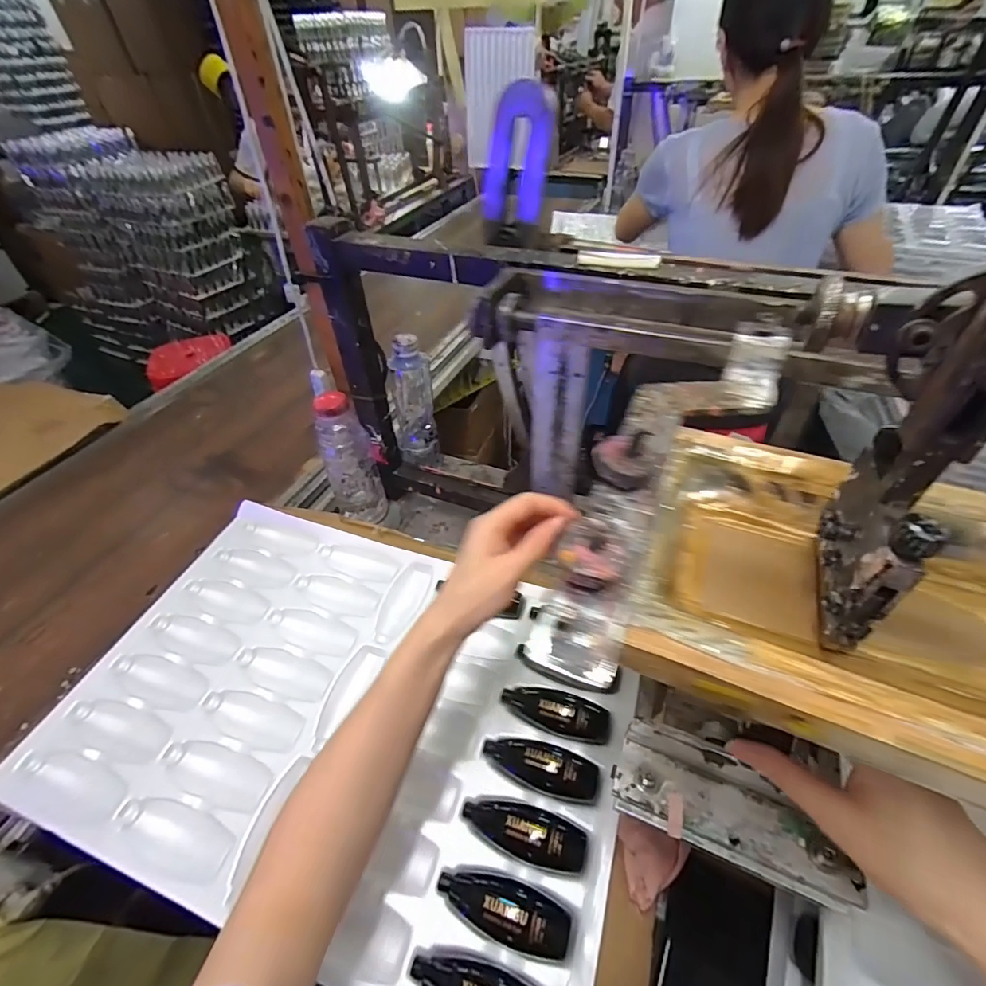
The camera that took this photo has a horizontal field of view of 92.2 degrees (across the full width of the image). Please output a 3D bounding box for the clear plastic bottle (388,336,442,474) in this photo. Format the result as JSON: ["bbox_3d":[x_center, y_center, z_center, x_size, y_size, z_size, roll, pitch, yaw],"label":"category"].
[{"bbox_3d":[-0.110,-0.121,0.653,0.057,0.185,0.069,-7,46,-4],"label":"clear plastic bottle"}]

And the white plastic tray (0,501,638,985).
[{"bbox_3d":[-0.147,0.200,0.477,0.536,0.041,0.366,13,48,15],"label":"white plastic tray"}]

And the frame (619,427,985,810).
[{"bbox_3d":[0.190,0.051,0.221,0.228,0.030,0.170,16,49,18],"label":"frame"}]

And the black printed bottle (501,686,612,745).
[{"bbox_3d":[0.061,0.205,0.450,0.102,0.019,0.039,7,45,29],"label":"black printed bottle"}]

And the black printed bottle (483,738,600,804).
[{"bbox_3d":[0.043,0.251,0.434,0.102,0.033,0.039,11,47,13],"label":"black printed bottle"}]

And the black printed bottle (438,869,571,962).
[{"bbox_3d":[0.007,0.307,0.350,0.098,0.022,0.037,11,47,13],"label":"black printed bottle"}]

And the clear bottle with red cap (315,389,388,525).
[{"bbox_3d":[-0.188,-0.047,0.620,0.063,0.170,0.059,-10,46,-7],"label":"clear bottle with red cap"}]

